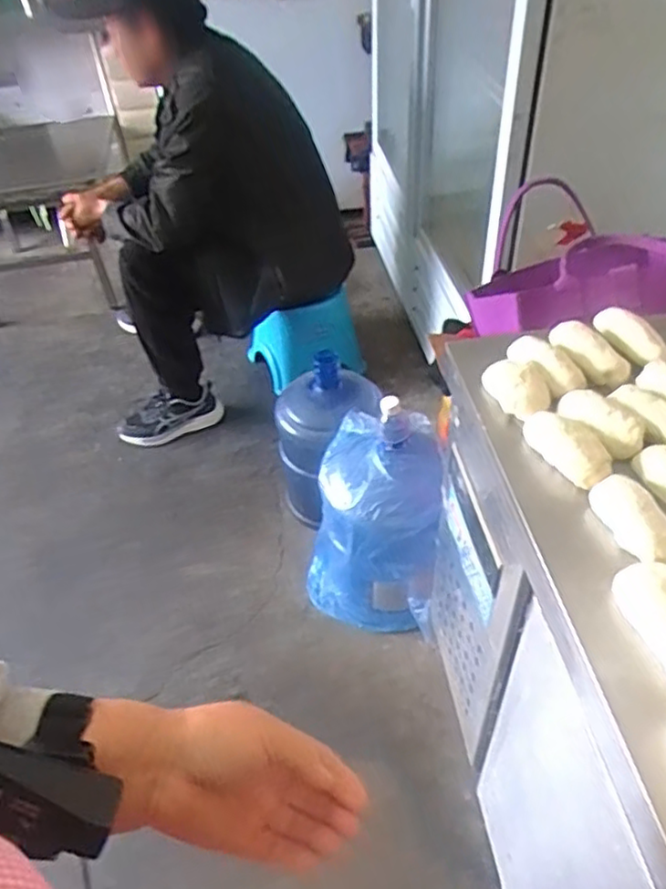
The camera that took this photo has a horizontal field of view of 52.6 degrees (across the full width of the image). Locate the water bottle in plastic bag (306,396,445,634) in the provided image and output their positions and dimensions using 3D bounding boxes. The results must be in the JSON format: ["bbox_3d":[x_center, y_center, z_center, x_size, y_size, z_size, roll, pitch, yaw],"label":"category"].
[{"bbox_3d":[0.076,0.158,1.352,0.257,0.462,0.257,-2,45,2],"label":"water bottle in plastic bag"}]

